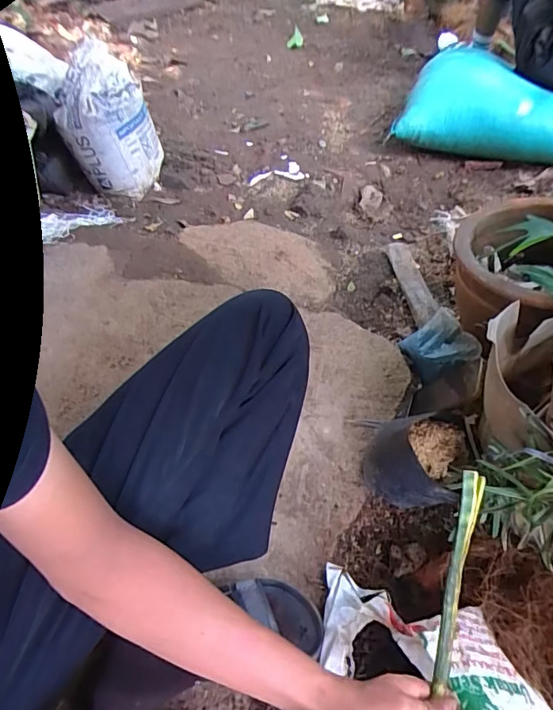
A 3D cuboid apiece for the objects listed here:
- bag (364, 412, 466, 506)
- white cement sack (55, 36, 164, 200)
[{"bbox_3d":[0.209,0.156,0.689,0.135,0.116,0.126,17,56,12],"label":"bag"},{"bbox_3d":[-0.445,-0.613,1.224,0.190,0.339,0.195,9,55,6],"label":"white cement sack"}]

